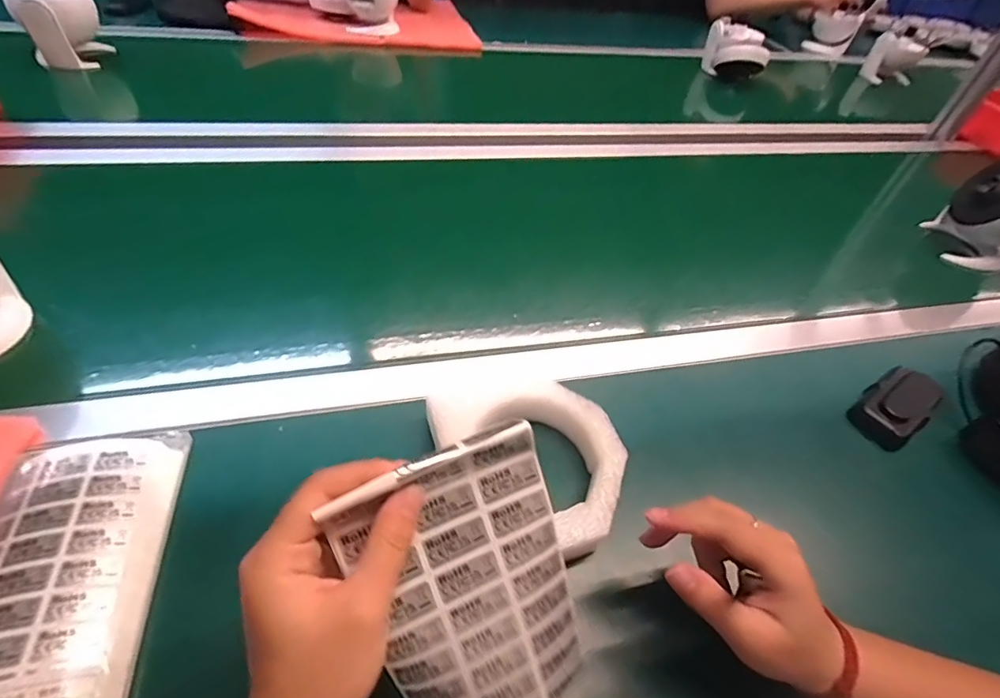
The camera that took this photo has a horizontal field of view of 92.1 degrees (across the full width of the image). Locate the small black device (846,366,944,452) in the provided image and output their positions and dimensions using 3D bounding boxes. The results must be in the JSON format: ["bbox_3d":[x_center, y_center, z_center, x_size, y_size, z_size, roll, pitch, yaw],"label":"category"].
[{"bbox_3d":[0.390,0.052,0.470,0.098,0.032,0.051,-27,57,-27],"label":"small black device"}]

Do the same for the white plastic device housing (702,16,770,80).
[{"bbox_3d":[0.555,-0.689,1.133,0.078,0.101,0.170,-32,59,-30],"label":"white plastic device housing"}]

